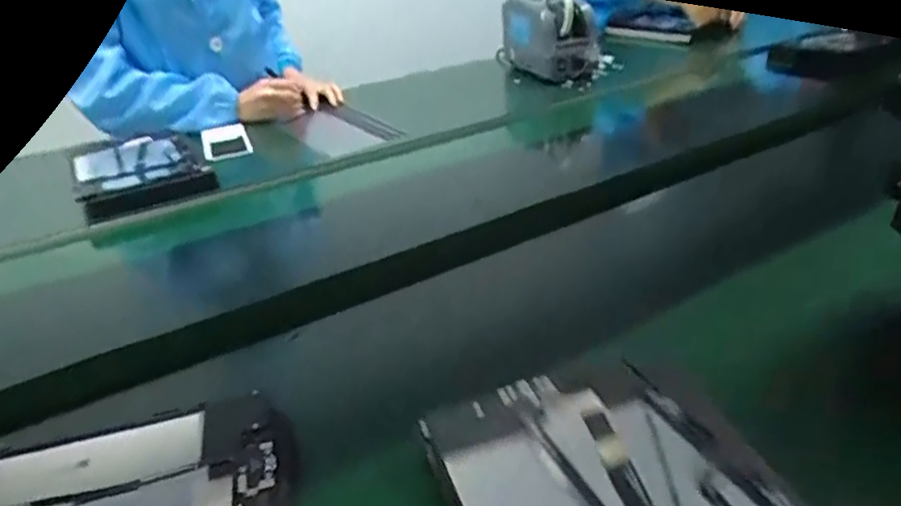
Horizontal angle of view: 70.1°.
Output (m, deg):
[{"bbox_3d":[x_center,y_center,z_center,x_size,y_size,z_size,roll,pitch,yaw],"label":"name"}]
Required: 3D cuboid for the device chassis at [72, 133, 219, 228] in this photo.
[{"bbox_3d":[-0.446,-0.114,0.908,0.159,0.036,0.235,-21,34,-25],"label":"device chassis"}]

